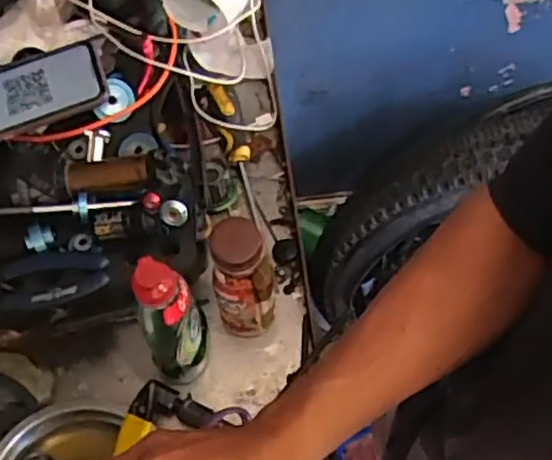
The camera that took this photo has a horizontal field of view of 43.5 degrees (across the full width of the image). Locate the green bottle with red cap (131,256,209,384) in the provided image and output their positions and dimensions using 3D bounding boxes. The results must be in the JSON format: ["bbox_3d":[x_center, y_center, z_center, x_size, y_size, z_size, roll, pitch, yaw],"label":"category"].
[{"bbox_3d":[-0.082,0.074,0.548,0.039,0.147,0.051,0,61,1],"label":"green bottle with red cap"}]

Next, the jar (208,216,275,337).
[{"bbox_3d":[-0.027,0.044,0.572,0.049,0.144,0.044,-2,61,0],"label":"jar"}]

